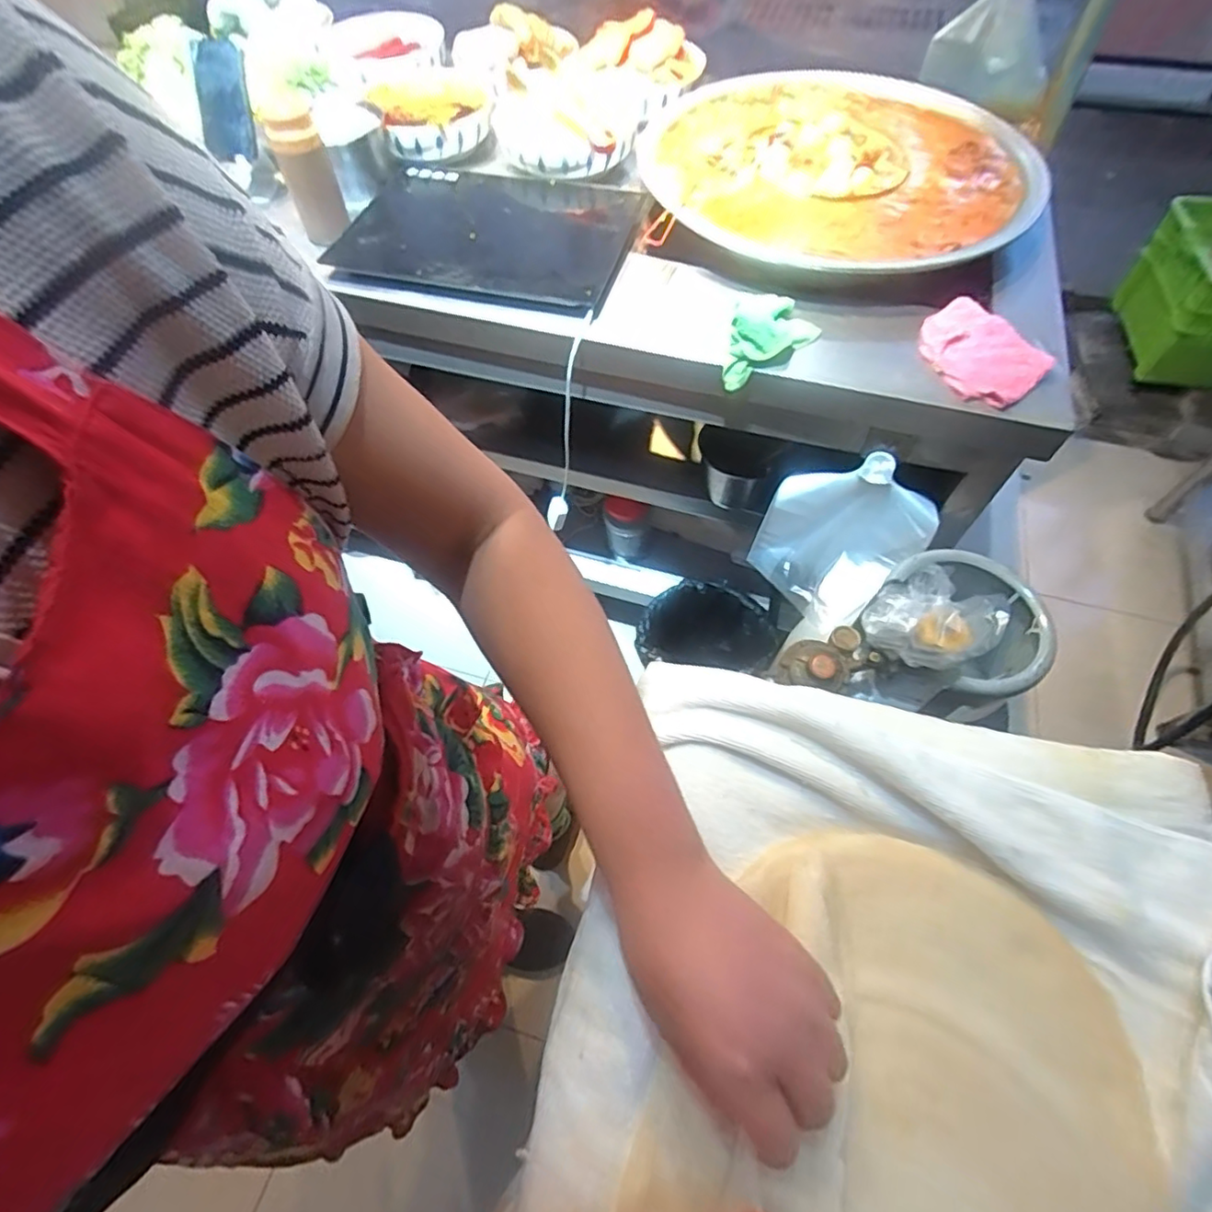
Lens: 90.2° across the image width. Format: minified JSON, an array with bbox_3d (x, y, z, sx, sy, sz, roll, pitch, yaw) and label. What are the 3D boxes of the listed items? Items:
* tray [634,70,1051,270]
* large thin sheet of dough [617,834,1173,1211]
[{"bbox_3d":[0.357,-0.720,0.943,0.590,0.053,0.627,12,60,8],"label":"tray"},{"bbox_3d":[0.136,0.282,0.279,0.245,0.030,0.322,15,60,9],"label":"large thin sheet of dough"}]

